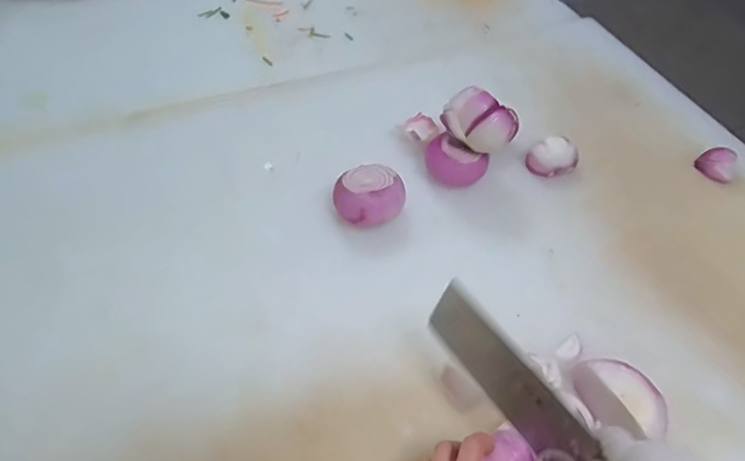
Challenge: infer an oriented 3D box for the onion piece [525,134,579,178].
[{"bbox_3d":[0.254,-0.104,0.737,0.070,0.040,0.045,-6,52,-7],"label":"onion piece"}]

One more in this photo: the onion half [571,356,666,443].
[{"bbox_3d":[0.244,0.165,0.523,0.050,0.051,0.085,-18,54,-17],"label":"onion half"}]

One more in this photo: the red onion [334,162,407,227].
[{"bbox_3d":[-0.003,-0.039,0.668,0.089,0.052,0.076,2,52,-1],"label":"red onion"}]

